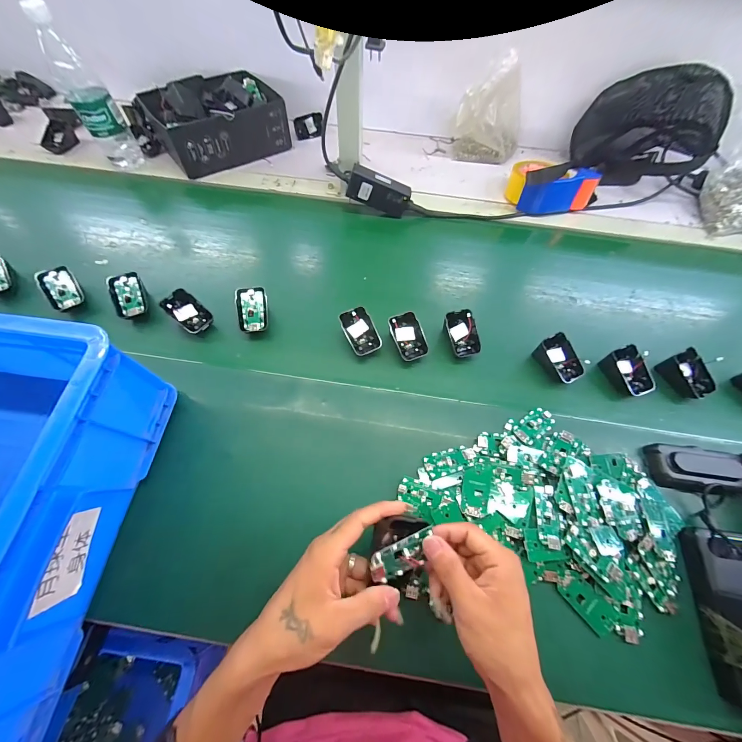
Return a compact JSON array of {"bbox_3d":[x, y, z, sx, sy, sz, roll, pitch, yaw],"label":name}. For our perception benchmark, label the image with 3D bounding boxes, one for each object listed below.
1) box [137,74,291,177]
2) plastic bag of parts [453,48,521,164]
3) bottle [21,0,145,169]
[{"bbox_3d":[-0.314,-0.529,0.664,0.241,0.094,0.179,-33,67,-16],"label":"box"},{"bbox_3d":[0.251,-0.525,0.650,0.134,0.152,0.090,17,64,9],"label":"plastic bag of parts"},{"bbox_3d":[-0.504,-0.487,0.564,0.067,0.216,0.060,-35,68,-17],"label":"bottle"}]

